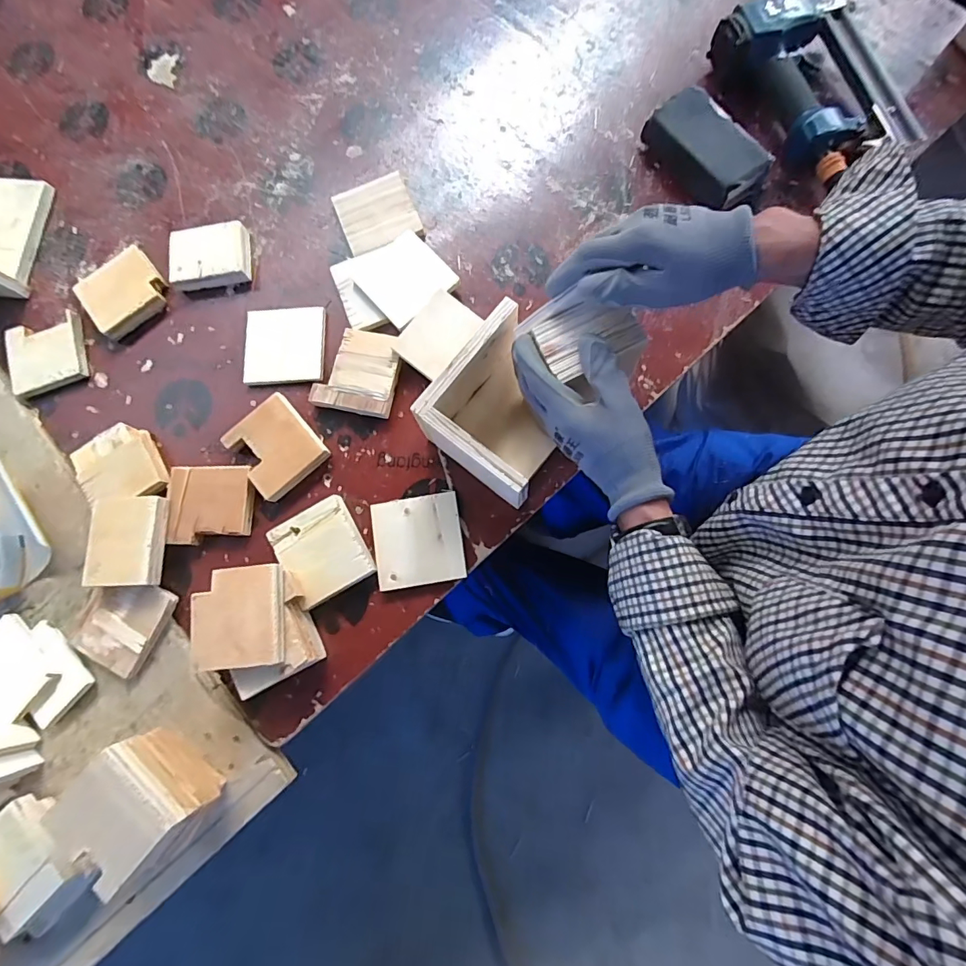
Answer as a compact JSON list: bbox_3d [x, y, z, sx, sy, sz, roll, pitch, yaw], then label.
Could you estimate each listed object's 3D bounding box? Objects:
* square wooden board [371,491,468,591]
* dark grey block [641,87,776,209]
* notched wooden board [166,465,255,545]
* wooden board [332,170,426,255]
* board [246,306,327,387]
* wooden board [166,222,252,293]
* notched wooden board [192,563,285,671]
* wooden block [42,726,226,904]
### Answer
[{"bbox_3d":[-0.068,0.060,0.496,0.091,0.005,0.091,-9,77,1],"label":"square wooden board"},{"bbox_3d":[0.263,-0.394,0.560,0.083,0.045,0.141,-40,78,-6],"label":"dark grey block"},{"bbox_3d":[-0.297,0.021,0.517,0.092,0.009,0.083,-6,77,2],"label":"notched wooden board"},{"bbox_3d":[-0.129,-0.331,0.582,0.092,0.012,0.095,-21,77,-2],"label":"wooden board"},{"bbox_3d":[-0.231,-0.161,0.554,0.092,0.012,0.089,-1,77,3],"label":"board"},{"bbox_3d":[-0.333,-0.277,0.574,0.094,0.026,0.067,-6,77,2],"label":"wooden board"},{"bbox_3d":[-0.230,0.125,0.446,0.078,0.009,0.091,-4,80,-7],"label":"notched wooden board"},{"bbox_3d":[-0.308,0.293,0.428,0.100,0.076,0.083,37,82,10],"label":"wooden block"}]

